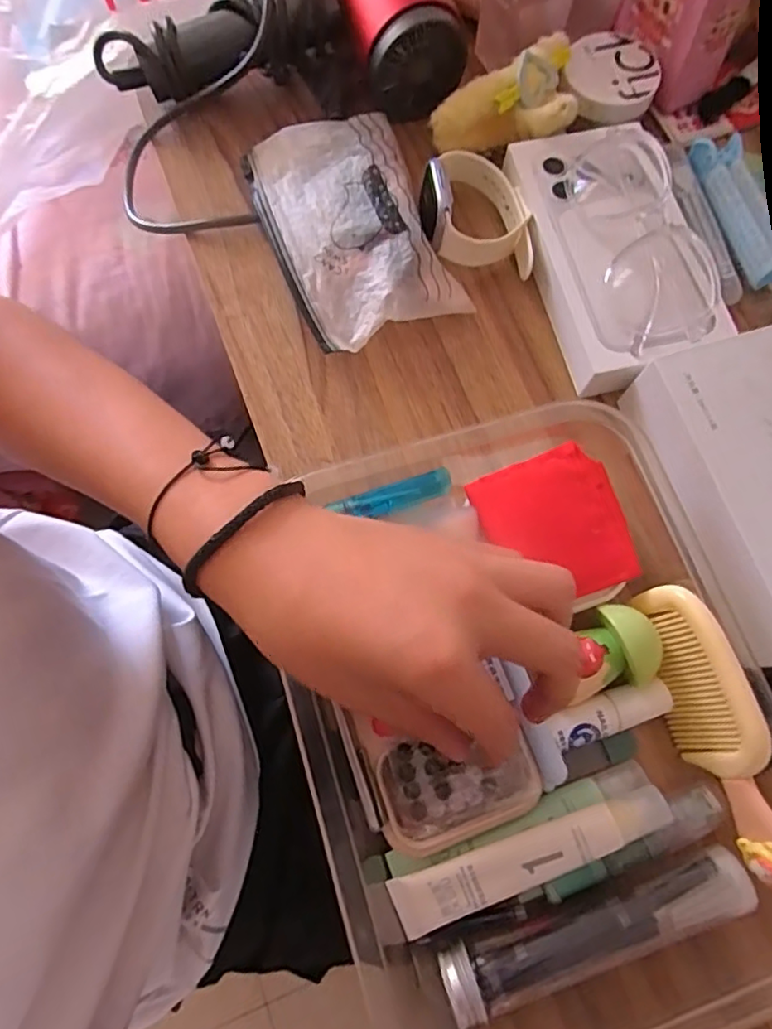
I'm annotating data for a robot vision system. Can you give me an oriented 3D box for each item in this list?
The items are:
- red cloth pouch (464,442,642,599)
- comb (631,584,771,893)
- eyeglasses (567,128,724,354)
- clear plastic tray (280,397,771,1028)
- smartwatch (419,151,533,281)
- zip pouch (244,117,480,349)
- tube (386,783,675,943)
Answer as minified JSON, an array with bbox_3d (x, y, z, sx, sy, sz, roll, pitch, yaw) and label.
[{"bbox_3d":[0.085,0.005,0.289,0.069,0.004,0.073,-20,75,-7],"label":"red cloth pouch"},{"bbox_3d":[0.151,0.098,0.268,0.012,0.047,0.132,-2,68,-35],"label":"comb"},{"bbox_3d":[0.152,-0.163,0.338,0.052,0.031,0.142,-5,74,-3],"label":"eyeglasses"},{"bbox_3d":[0.070,0.094,0.273,0.211,0.045,0.277,-14,74,-5],"label":"clear plastic tray"},{"bbox_3d":[0.055,-0.190,0.360,0.062,0.036,0.080,-6,74,-3],"label":"smartwatch"},{"bbox_3d":[-0.024,-0.183,0.365,0.095,0.029,0.162,-20,75,-7],"label":"zip pouch"},{"bbox_3d":[0.063,0.149,0.252,0.124,0.013,0.025,-22,75,-7],"label":"tube"}]

